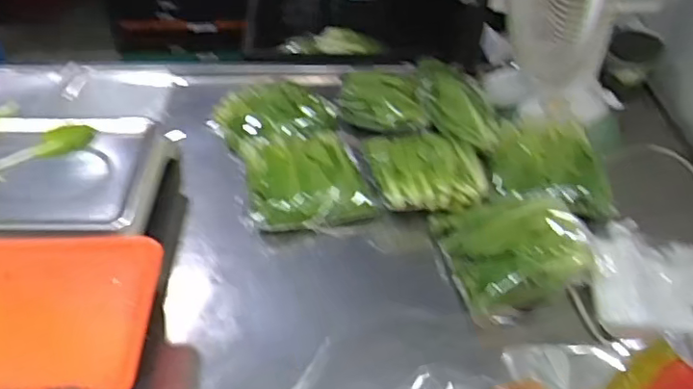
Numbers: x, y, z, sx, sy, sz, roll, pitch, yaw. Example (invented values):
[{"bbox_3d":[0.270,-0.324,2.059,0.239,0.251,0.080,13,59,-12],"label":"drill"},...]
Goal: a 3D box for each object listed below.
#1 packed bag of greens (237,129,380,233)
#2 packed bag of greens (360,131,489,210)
[{"bbox_3d":[-0.067,-0.025,0.946,0.192,0.069,0.177,-10,47,-11],"label":"packed bag of greens"},{"bbox_3d":[0.119,-0.041,0.869,0.153,0.046,0.164,-9,47,-10],"label":"packed bag of greens"}]

